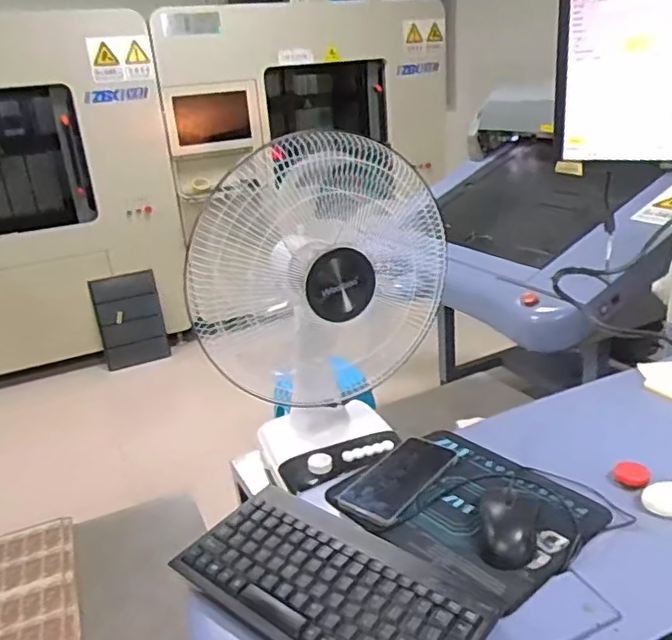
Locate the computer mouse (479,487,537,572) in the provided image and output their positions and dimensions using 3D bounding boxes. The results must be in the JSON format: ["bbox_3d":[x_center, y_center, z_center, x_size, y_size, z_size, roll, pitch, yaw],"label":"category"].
[{"bbox_3d":[0.178,0.210,0.632,0.058,0.035,0.093,2,22,16],"label":"computer mouse"}]

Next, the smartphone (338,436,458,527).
[{"bbox_3d":[0.077,0.186,0.733,0.077,0.013,0.165,13,28,38],"label":"smartphone"}]

